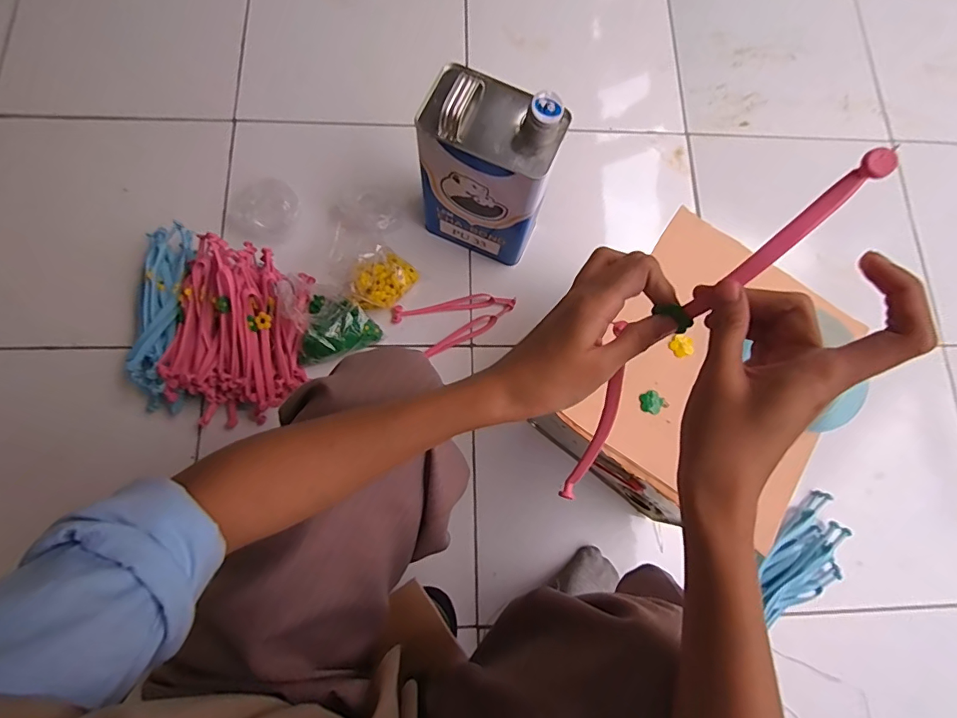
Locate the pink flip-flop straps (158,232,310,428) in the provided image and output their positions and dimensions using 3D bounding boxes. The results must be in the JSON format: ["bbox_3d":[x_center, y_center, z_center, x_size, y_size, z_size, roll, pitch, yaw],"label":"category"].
[{"bbox_3d":[-0.333,-0.037,0.643,0.159,0.102,0.238,14,76,0],"label":"pink flip-flop straps"}]

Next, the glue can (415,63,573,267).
[{"bbox_3d":[0.010,-0.258,0.647,0.171,0.257,0.121,24,77,2],"label":"glue can"}]

